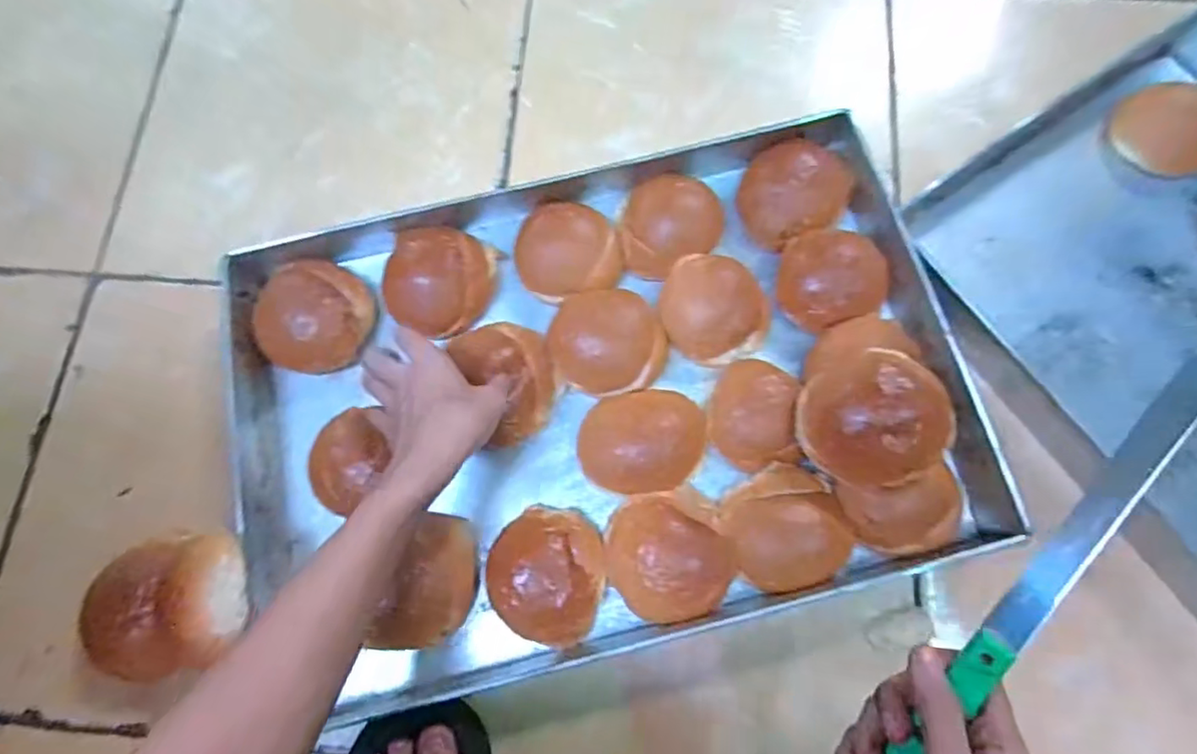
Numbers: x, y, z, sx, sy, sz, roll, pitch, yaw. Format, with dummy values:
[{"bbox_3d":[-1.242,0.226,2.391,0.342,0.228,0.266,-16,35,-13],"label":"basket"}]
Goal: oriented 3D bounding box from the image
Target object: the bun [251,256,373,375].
[{"bbox_3d":[-0.262,-0.055,0.558,0.094,0.066,0.106,22,78,6],"label":"bun"}]

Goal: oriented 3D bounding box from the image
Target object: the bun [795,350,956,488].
[{"bbox_3d":[0.224,0.035,0.487,0.105,0.070,0.103,0,76,1],"label":"bun"}]

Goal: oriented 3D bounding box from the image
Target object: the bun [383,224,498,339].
[{"bbox_3d":[-0.155,-0.094,0.563,0.098,0.057,0.103,0,76,1],"label":"bun"}]

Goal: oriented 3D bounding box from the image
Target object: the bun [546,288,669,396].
[{"bbox_3d":[0.009,-0.033,0.544,0.109,0.040,0.093,-6,76,0],"label":"bun"}]

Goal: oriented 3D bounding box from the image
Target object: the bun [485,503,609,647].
[{"bbox_3d":[-0.043,0.164,0.501,0.094,0.063,0.104,11,77,4],"label":"bun"}]

